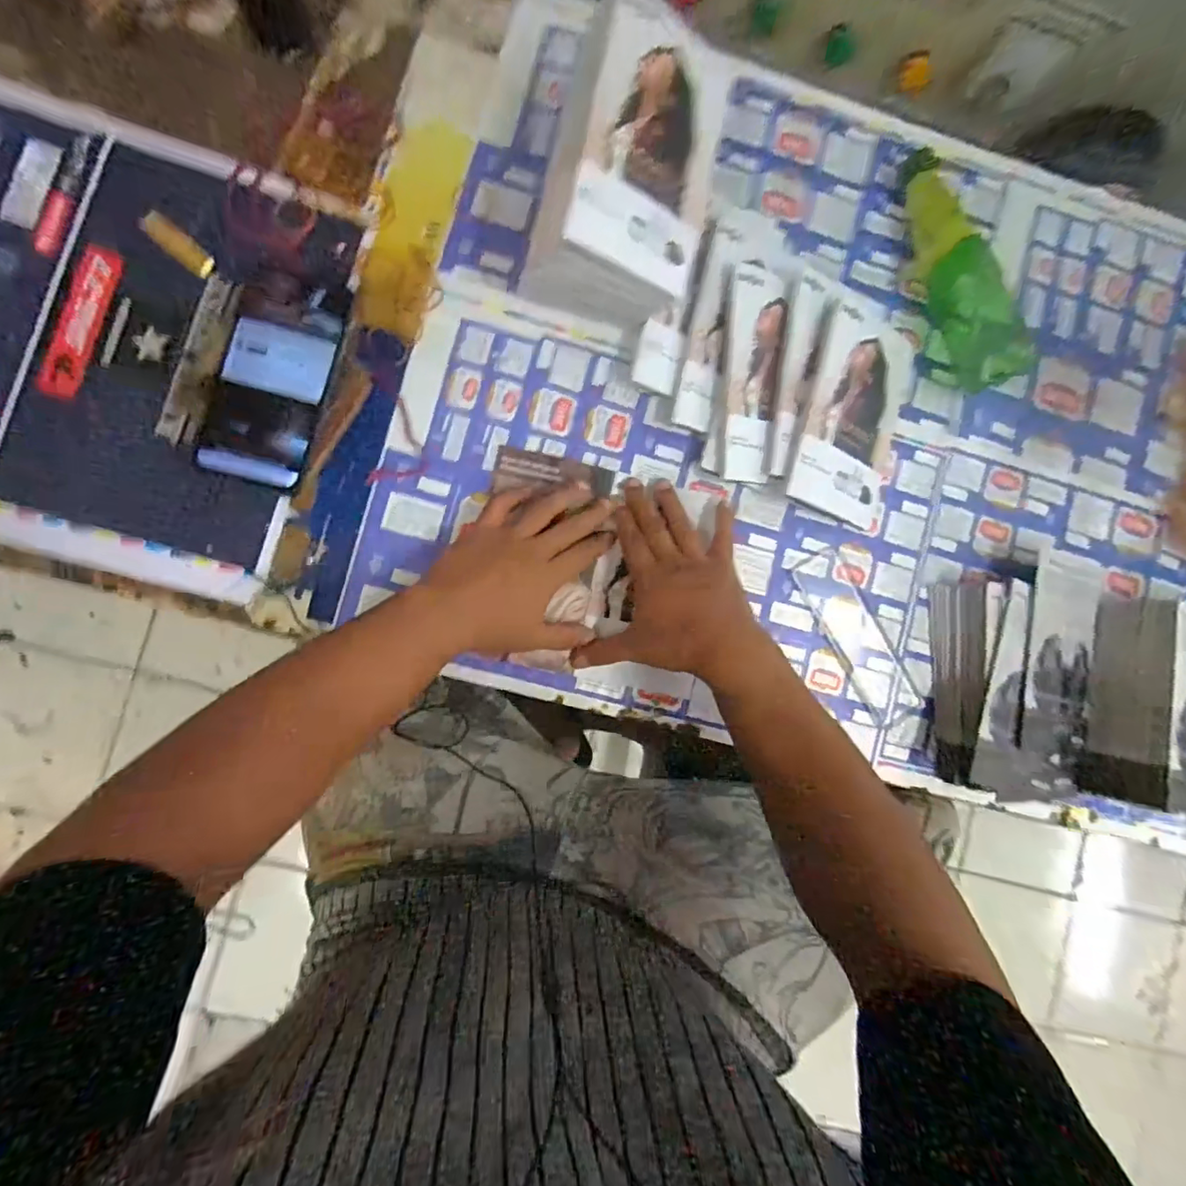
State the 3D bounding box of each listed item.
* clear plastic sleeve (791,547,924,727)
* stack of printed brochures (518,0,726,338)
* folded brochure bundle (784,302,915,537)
[{"bbox_3d":[0.236,0.040,0.499,0.047,0.007,0.166,-33,94,-7],"label":"clear plastic sleeve"},{"bbox_3d":[0.025,-0.315,0.433,0.123,0.114,0.185,11,87,-7],"label":"stack of printed brochures"},{"bbox_3d":[0.227,-0.156,0.491,0.101,0.020,0.178,17,88,-25],"label":"folded brochure bundle"}]

